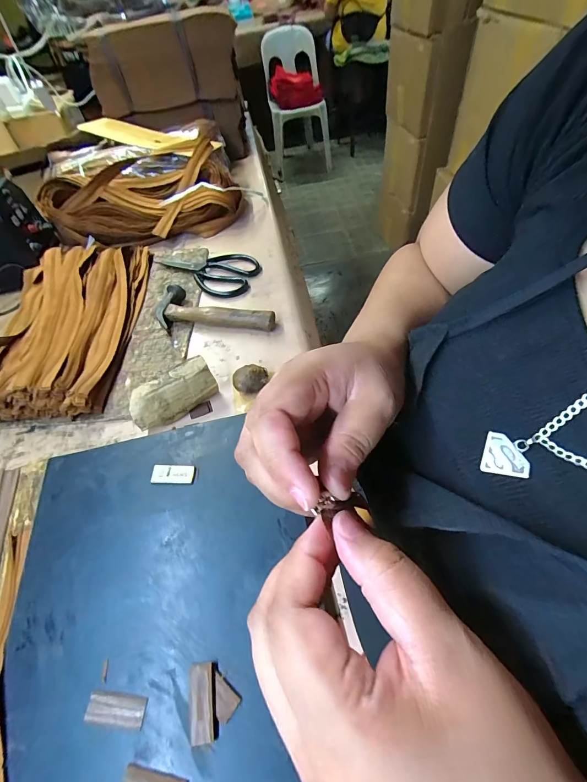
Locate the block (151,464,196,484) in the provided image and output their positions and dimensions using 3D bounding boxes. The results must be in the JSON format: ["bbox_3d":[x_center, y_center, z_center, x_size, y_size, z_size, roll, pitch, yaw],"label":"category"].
[{"bbox_3d":[-0.137,0.094,0.394,0.049,0.004,0.021,-1,54,6],"label":"block"}]

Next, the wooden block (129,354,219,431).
[{"bbox_3d":[-0.158,0.004,0.456,0.112,0.058,0.041,-30,57,-14],"label":"wooden block"}]

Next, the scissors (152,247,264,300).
[{"bbox_3d":[-0.162,-0.237,0.653,0.207,0.009,0.116,24,60,23],"label":"scissors"}]

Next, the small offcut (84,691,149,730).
[{"bbox_3d":[-0.144,0.258,0.282,0.047,0.004,0.020,4,53,4],"label":"small offcut"}]

